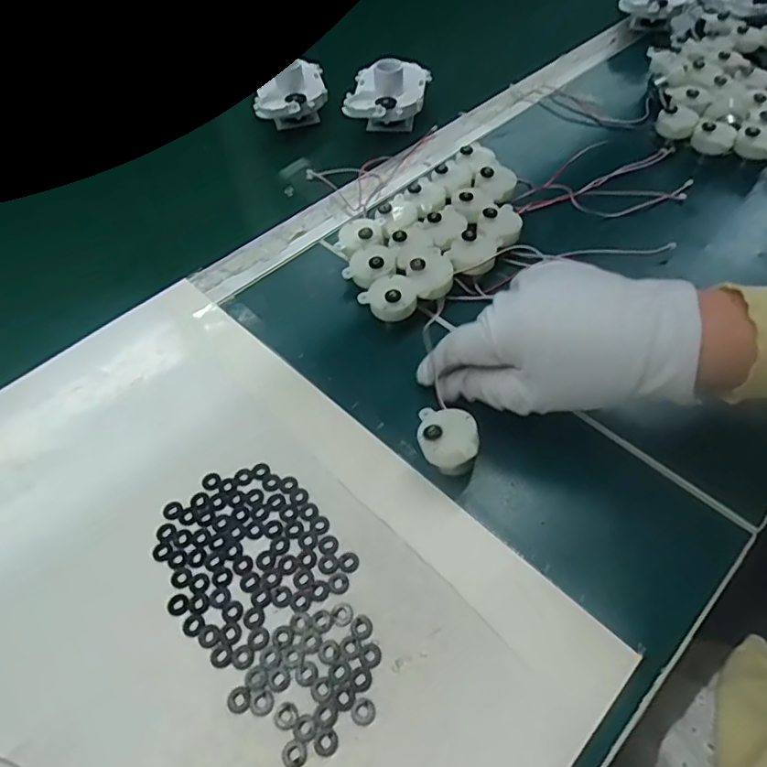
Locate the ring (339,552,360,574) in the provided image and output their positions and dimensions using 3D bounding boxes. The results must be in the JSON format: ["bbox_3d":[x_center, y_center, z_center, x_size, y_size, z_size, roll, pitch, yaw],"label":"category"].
[{"bbox_3d":[-0.018,0.091,0.286,0.010,0.004,0.011,-2,54,2],"label":"ring"}]

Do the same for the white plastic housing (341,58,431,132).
[{"bbox_3d":[0.004,-0.274,0.526,0.069,0.050,0.082,5,55,8],"label":"white plastic housing"}]

